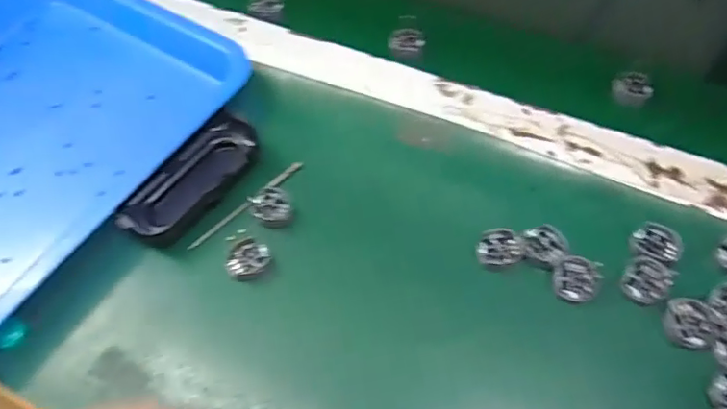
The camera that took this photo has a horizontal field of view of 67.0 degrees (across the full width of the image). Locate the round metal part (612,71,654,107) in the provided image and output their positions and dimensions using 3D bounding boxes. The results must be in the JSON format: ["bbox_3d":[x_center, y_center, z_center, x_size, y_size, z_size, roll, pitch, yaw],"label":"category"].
[{"bbox_3d":[0.215,-0.093,0.440,0.031,0.010,0.028,-38,65,-19],"label":"round metal part"}]

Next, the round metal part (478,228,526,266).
[{"bbox_3d":[0.090,0.028,0.362,0.029,0.008,0.024,5,59,4],"label":"round metal part"}]

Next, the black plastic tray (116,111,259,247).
[{"bbox_3d":[-0.122,-0.017,0.391,0.041,0.029,0.109,38,67,21],"label":"black plastic tray"}]

